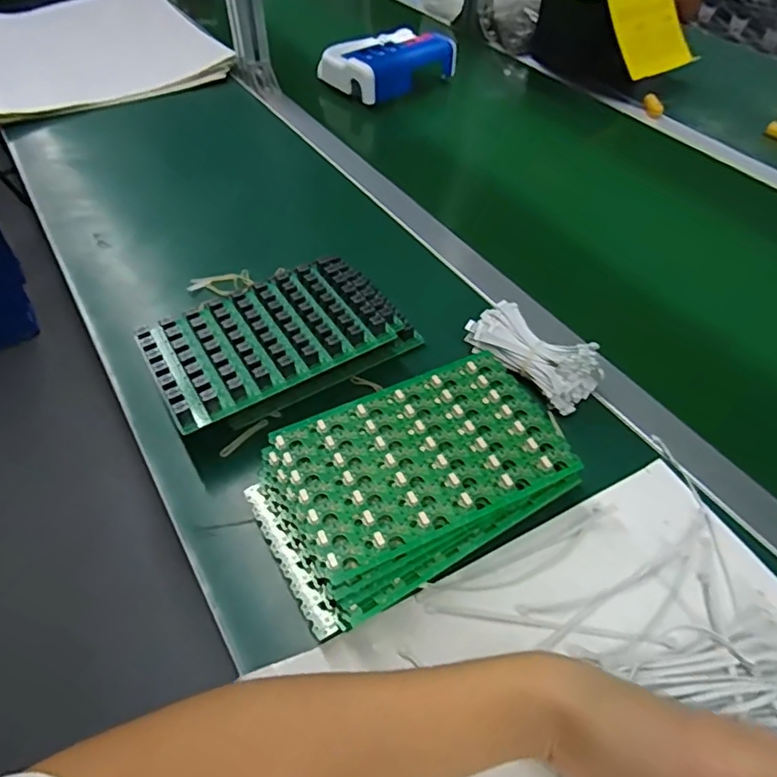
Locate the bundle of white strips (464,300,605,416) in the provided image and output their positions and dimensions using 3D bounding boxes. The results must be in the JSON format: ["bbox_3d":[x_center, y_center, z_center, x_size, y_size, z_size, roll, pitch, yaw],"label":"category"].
[{"bbox_3d":[0.124,-0.030,0.494,0.116,0.047,0.052,34,57,25],"label":"bundle of white strips"}]

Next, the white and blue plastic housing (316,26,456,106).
[{"bbox_3d":[0.000,-0.503,0.885,0.187,0.054,0.125,-30,57,-24],"label":"white and blue plastic housing"}]

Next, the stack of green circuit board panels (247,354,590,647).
[{"bbox_3d":[0.014,0.066,0.410,0.209,0.058,0.135,-24,54,-20],"label":"stack of green circuit board panels"}]

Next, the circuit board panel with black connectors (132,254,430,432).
[{"bbox_3d":[-0.091,-0.041,0.498,0.218,0.053,0.121,-26,55,-21],"label":"circuit board panel with black connectors"}]

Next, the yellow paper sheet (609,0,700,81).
[{"bbox_3d":[0.404,-0.550,0.876,0.130,0.009,0.131,-24,93,-15],"label":"yellow paper sheet"}]

